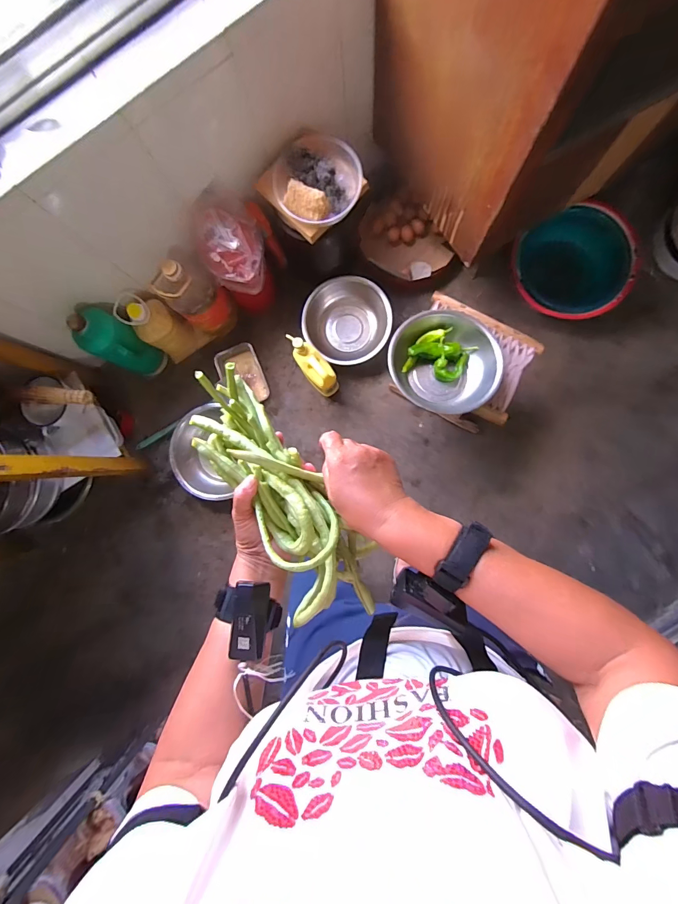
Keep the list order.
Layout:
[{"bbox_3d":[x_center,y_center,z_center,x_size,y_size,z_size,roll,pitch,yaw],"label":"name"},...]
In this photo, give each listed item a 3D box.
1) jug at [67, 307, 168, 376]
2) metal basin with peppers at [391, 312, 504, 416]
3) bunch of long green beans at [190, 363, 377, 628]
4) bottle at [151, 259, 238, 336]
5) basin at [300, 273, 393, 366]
[{"bbox_3d":[-0.633,-0.315,1.122,0.111,0.305,0.119,0,90,4],"label":"jug"},{"bbox_3d":[0.275,-0.241,0.994,0.276,0.113,0.260,0,90,4],"label":"metal basin with peppers"},{"bbox_3d":[-0.064,0.048,0.412,0.088,0.103,0.286,-35,84,3],"label":"bunch of long green beans"},{"bbox_3d":[-0.424,-0.462,1.110,0.141,0.309,0.146,41,93,4],"label":"bottle"},{"bbox_3d":[0.025,-0.417,1.210,0.279,0.118,0.258,2,90,4],"label":"basin"}]

